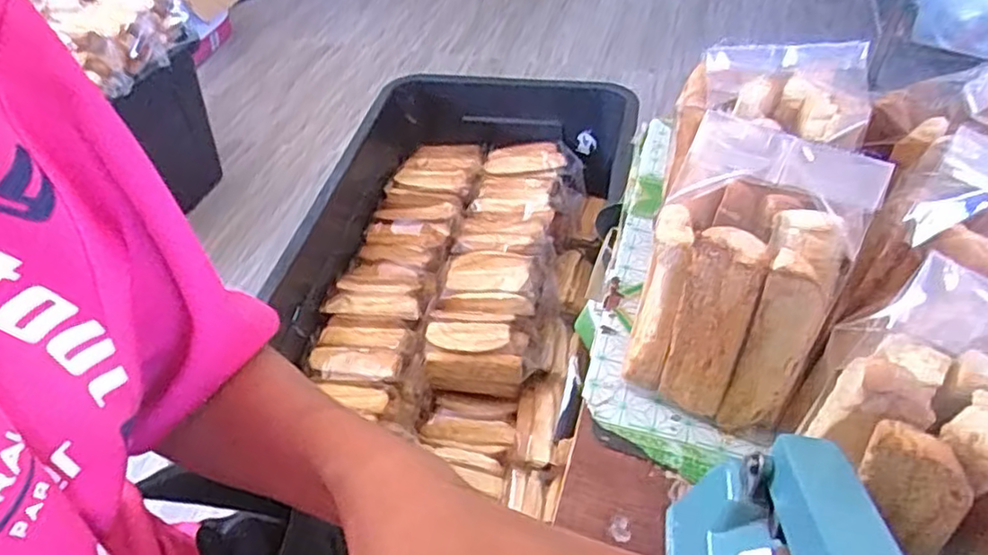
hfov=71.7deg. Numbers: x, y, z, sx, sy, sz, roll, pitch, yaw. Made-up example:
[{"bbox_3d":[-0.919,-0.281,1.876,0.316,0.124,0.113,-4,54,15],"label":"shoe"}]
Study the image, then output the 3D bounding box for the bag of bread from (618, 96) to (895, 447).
[{"bbox_3d":[0.149,0.001,0.422,0.115,0.178,0.087,21,49,23],"label":"bag of bread"}]

